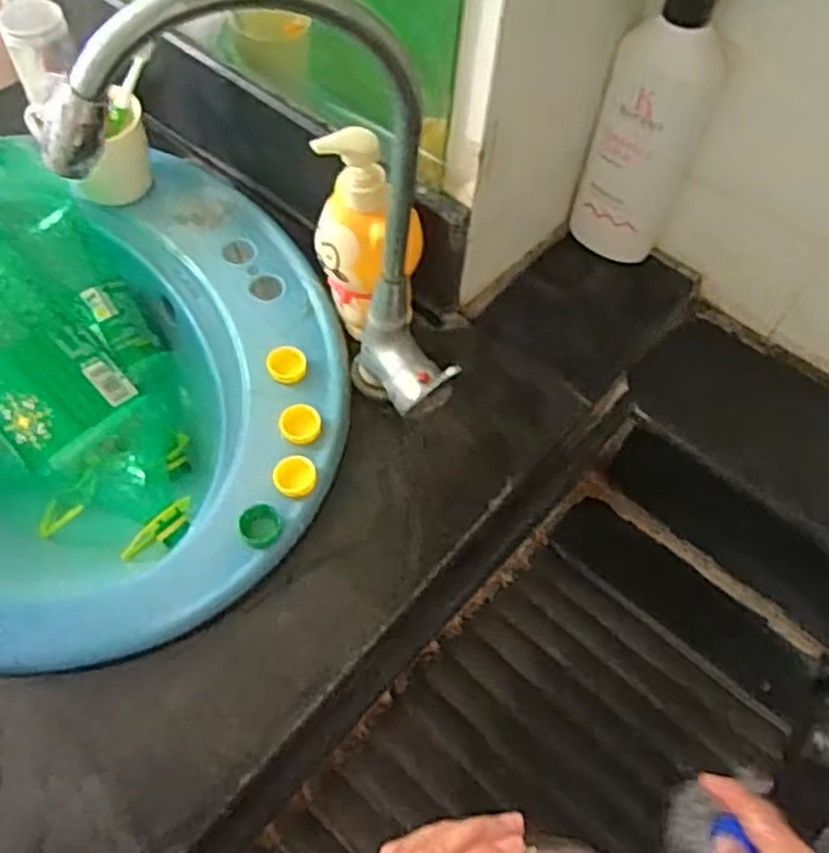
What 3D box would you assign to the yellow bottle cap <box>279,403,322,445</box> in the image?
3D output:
[{"bbox_3d":[-0.088,-0.002,0.592,0.031,0.012,0.031,2,58,-3],"label":"yellow bottle cap"}]

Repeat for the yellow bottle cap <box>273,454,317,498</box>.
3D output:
[{"bbox_3d":[-0.089,0.037,0.565,0.031,0.011,0.030,2,58,-3],"label":"yellow bottle cap"}]

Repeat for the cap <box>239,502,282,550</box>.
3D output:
[{"bbox_3d":[-0.110,0.071,0.546,0.029,0.010,0.032,5,58,0],"label":"cap"}]

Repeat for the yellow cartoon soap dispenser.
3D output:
[{"bbox_3d":[-0.036,-0.134,0.572,0.075,0.185,0.070,12,58,4],"label":"yellow cartoon soap dispenser"}]

